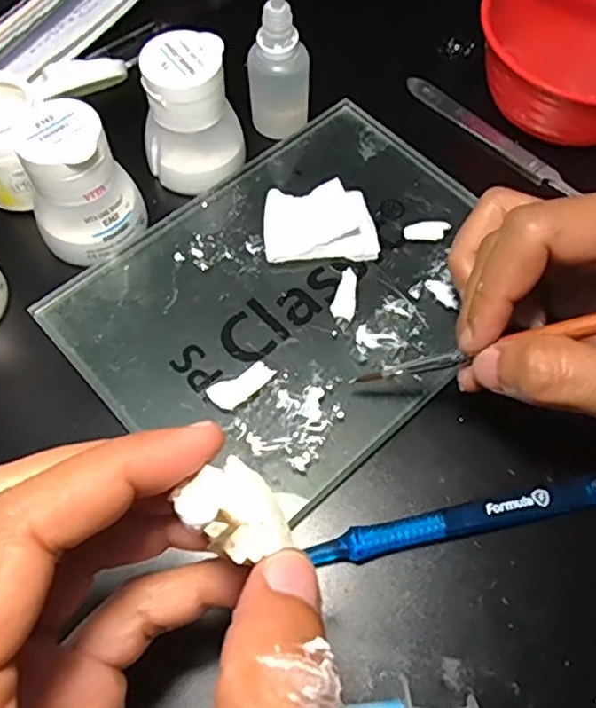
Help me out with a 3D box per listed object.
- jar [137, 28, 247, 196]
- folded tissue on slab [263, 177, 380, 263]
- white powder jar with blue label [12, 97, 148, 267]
[{"bbox_3d":[-0.051,-0.116,0.299,0.048,0.053,0.040,-7,64,-5],"label":"jar"},{"bbox_3d":[0.010,-0.061,0.298,0.052,0.014,0.040,-3,64,-3],"label":"folded tissue on slab"},{"bbox_3d":[-0.096,-0.076,0.279,0.046,0.056,0.039,-20,66,-11],"label":"white powder jar with blue label"}]

